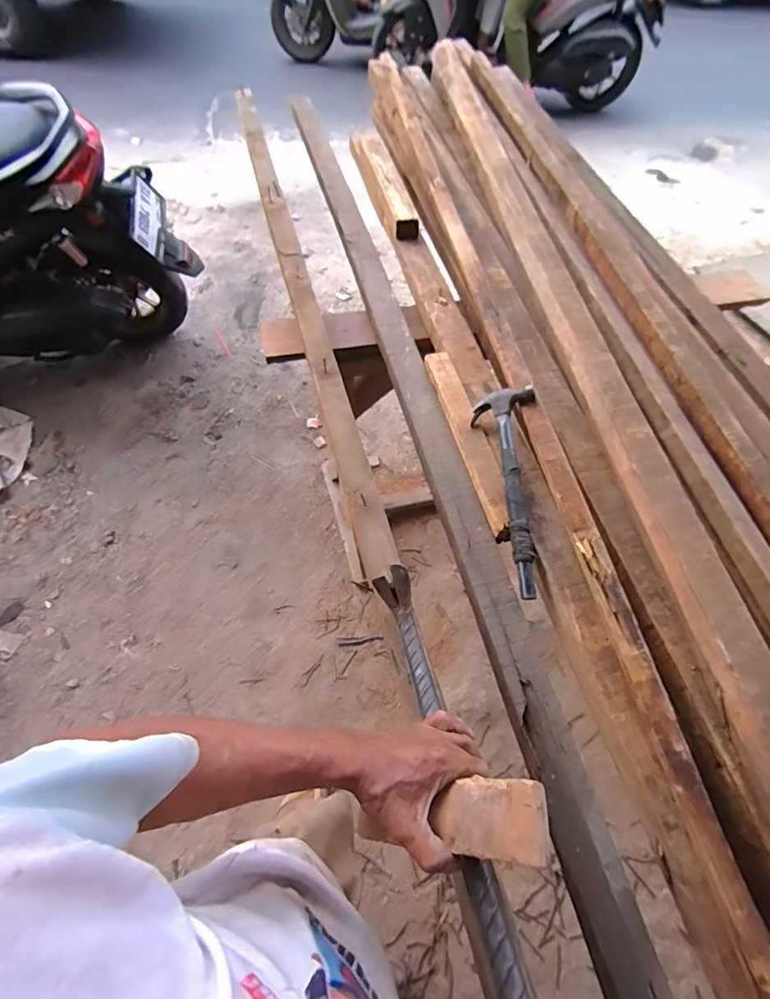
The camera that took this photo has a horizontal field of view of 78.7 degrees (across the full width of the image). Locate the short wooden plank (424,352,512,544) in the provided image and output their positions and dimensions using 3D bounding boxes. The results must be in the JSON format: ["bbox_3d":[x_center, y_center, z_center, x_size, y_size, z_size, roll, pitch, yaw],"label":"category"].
[{"bbox_3d":[0.144,-0.110,0.794,0.048,0.028,0.377,-12,62,-9],"label":"short wooden plank"}]

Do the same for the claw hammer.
[{"bbox_3d":[0.183,-0.025,0.709,0.090,0.063,0.334,5,60,1],"label":"claw hammer"}]

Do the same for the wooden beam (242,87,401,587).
[{"bbox_3d":[-0.169,-0.446,0.949,0.052,0.037,1.328,-12,62,-9],"label":"wooden beam"}]

